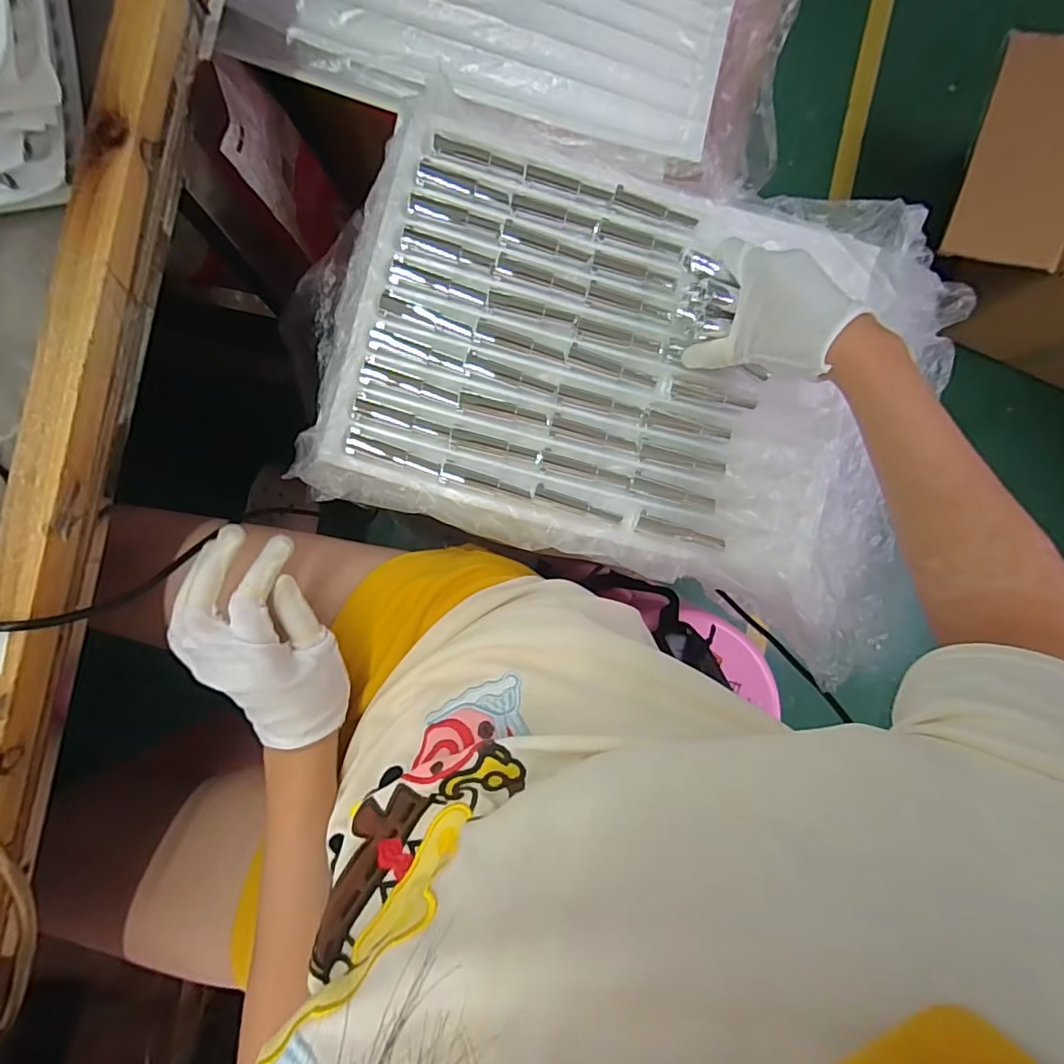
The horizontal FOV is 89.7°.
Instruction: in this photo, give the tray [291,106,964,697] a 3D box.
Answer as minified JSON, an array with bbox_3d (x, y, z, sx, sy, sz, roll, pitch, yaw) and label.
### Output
[{"bbox_3d":[0.088,-0.153,0.438,0.489,0.067,0.376,19,86,-4],"label":"tray"}]

